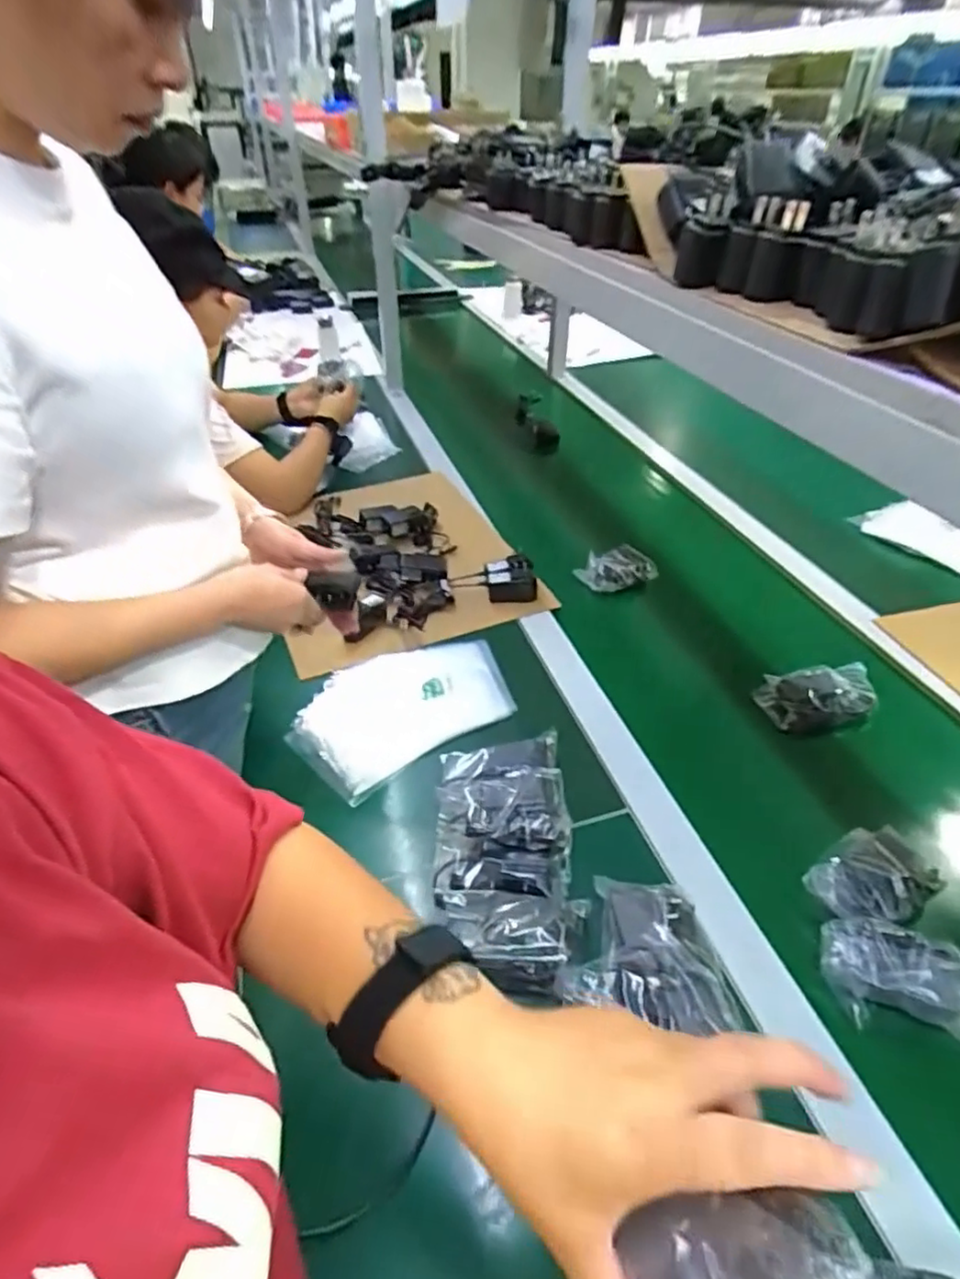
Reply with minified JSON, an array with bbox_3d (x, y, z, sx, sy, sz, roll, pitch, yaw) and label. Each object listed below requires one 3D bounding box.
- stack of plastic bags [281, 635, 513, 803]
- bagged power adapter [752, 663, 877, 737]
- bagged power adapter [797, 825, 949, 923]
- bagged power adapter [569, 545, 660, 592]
[{"bbox_3d":[-0.100,0.083,0.845,0.275,0.019,0.179,-25,50,-22],"label":"stack of plastic bags"},{"bbox_3d":[0.432,0.078,0.839,0.130,0.056,0.083,-6,39,-13],"label":"bagged power adapter"},{"bbox_3d":[0.385,0.231,0.635,0.110,0.040,0.085,-20,44,-29],"label":"bagged power adapter"},{"bbox_3d":[0.221,-0.115,1.069,0.128,0.044,0.073,-2,38,-8],"label":"bagged power adapter"}]

